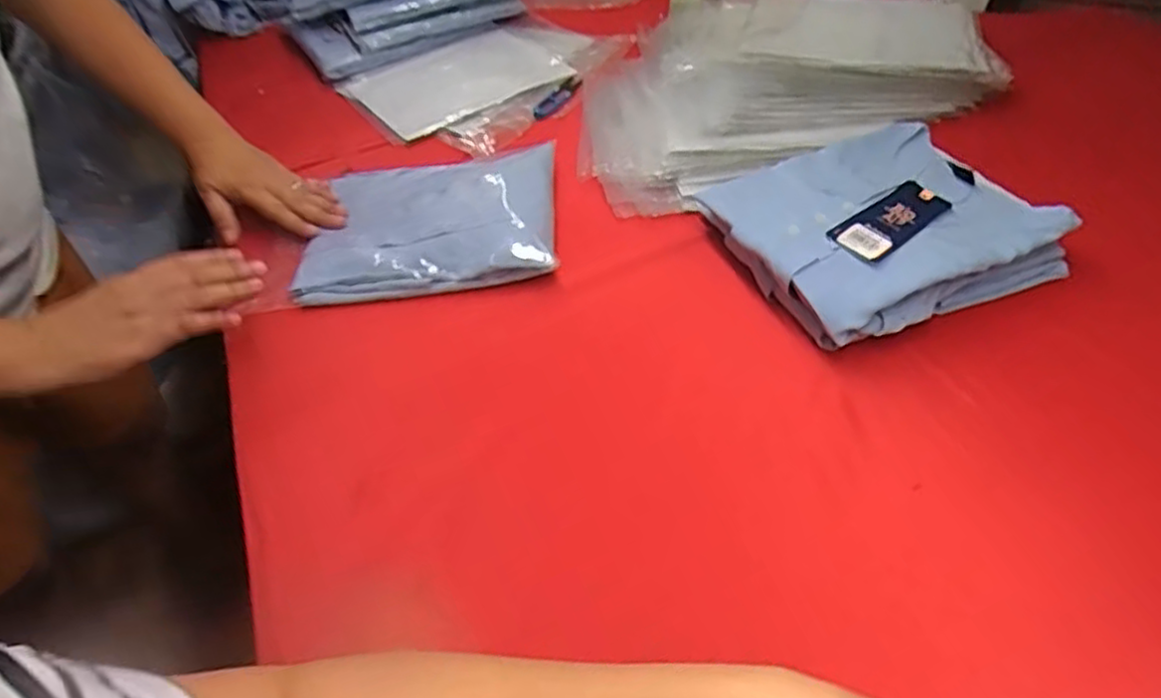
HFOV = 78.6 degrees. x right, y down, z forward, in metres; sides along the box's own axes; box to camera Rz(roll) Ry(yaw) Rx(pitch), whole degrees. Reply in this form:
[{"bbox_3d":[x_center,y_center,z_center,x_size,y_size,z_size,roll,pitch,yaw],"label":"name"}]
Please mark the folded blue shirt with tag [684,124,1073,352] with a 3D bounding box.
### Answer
[{"bbox_3d":[0.277,-0.130,0.671,0.265,0.056,0.245,-20,48,-13],"label":"folded blue shirt with tag"}]

